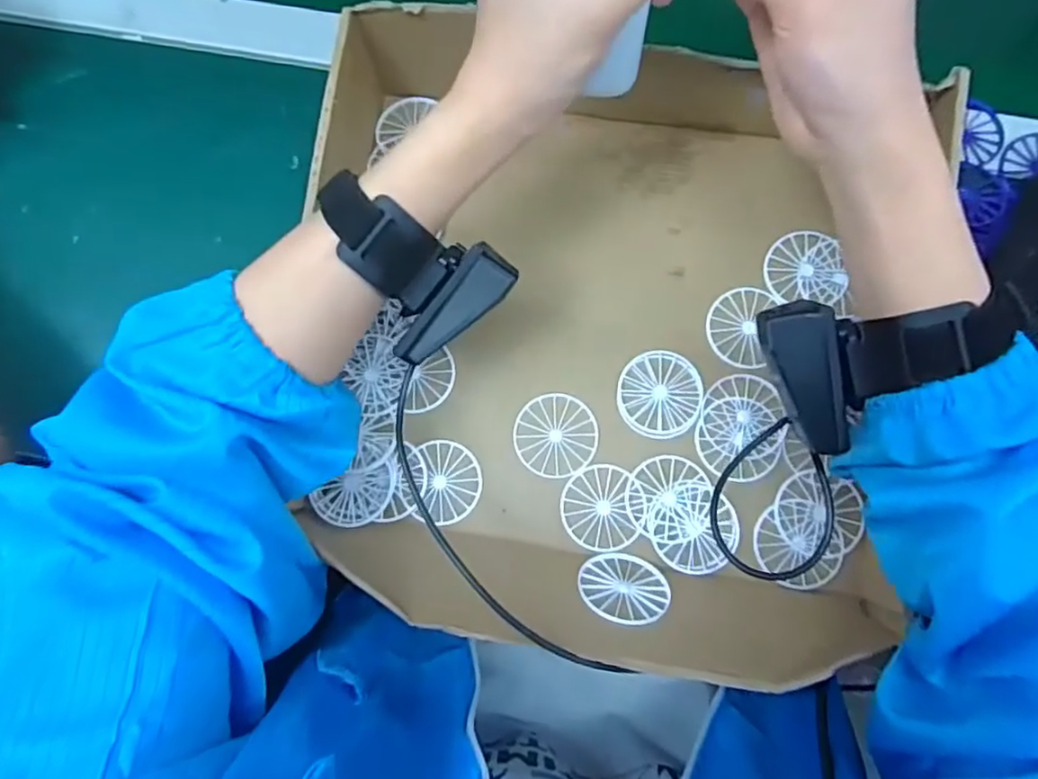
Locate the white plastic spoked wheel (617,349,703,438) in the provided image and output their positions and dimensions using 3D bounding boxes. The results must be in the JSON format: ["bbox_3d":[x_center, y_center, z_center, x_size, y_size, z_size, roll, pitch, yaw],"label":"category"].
[{"bbox_3d":[0.086,0.003,0.388,0.049,0.004,0.051,0,82,2],"label":"white plastic spoked wheel"}]

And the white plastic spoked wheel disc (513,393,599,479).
[{"bbox_3d":[0.023,0.028,0.392,0.049,0.004,0.050,0,82,2],"label":"white plastic spoked wheel disc"}]

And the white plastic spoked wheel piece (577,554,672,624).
[{"bbox_3d":[0.058,0.111,0.356,0.048,0.049,0.004,18,120,23],"label":"white plastic spoked wheel piece"}]

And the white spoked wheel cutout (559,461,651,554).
[{"bbox_3d":[0.051,0.071,0.381,0.049,0.004,0.050,0,82,2],"label":"white spoked wheel cutout"}]

